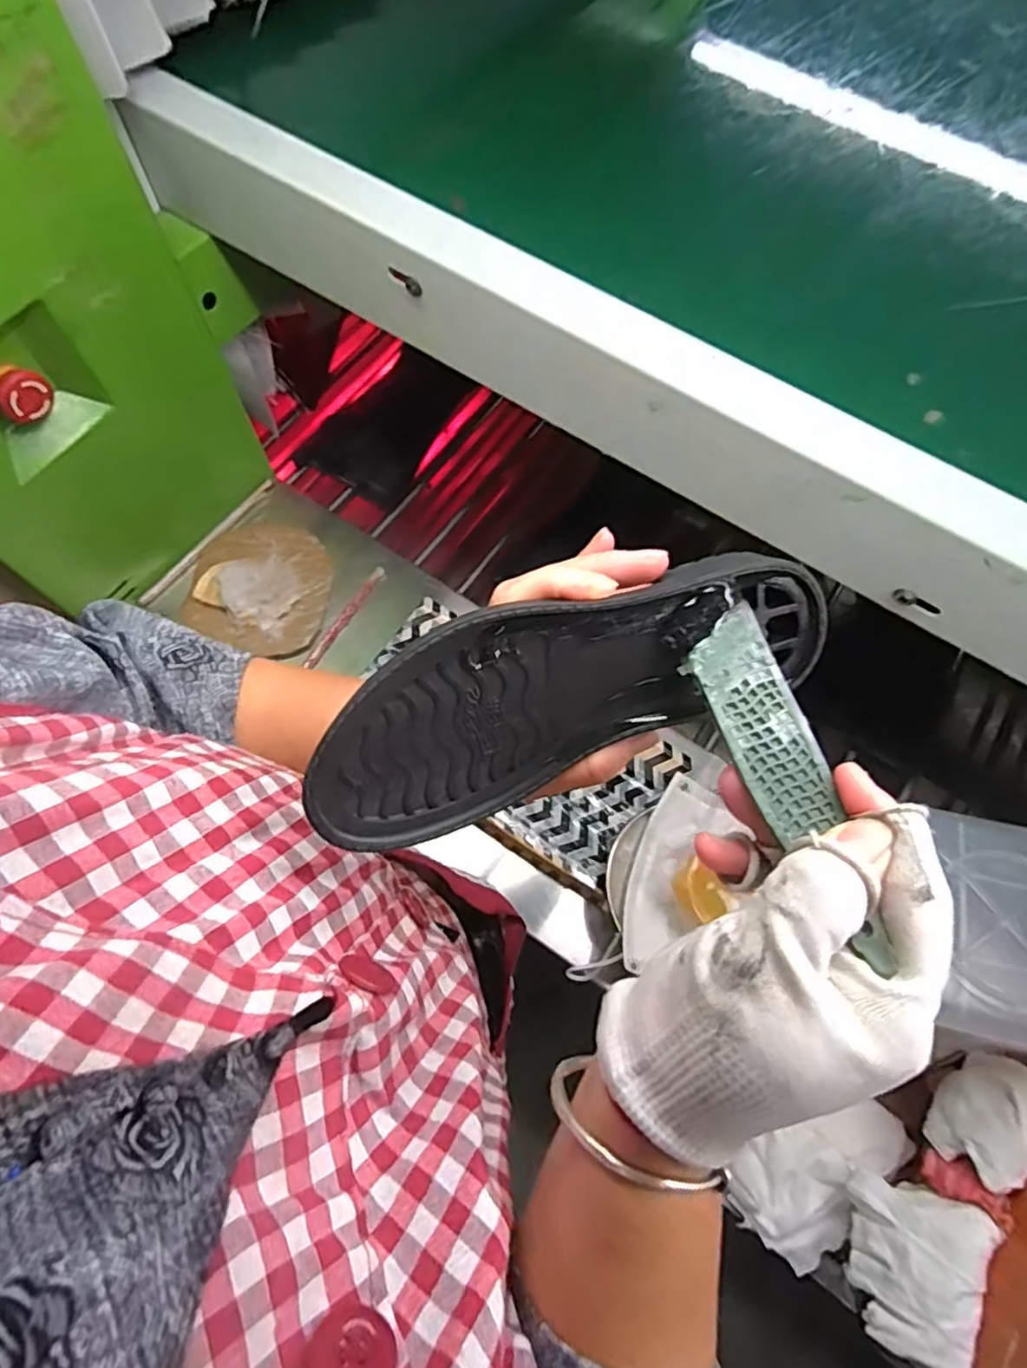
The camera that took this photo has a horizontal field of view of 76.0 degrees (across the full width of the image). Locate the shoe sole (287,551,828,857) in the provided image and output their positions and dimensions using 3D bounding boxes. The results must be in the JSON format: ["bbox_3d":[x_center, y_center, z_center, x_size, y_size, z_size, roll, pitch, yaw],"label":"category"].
[{"bbox_3d":[0.020,0.002,0.247,0.199,0.017,0.074,-23,114,-2],"label":"shoe sole"}]

